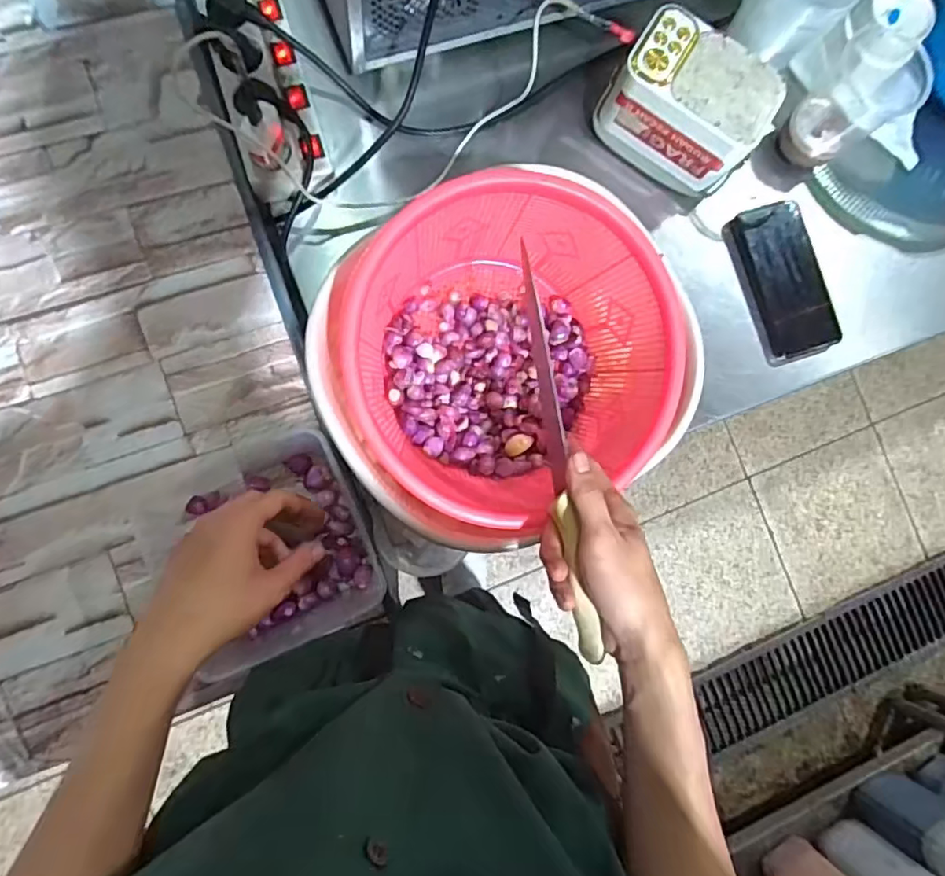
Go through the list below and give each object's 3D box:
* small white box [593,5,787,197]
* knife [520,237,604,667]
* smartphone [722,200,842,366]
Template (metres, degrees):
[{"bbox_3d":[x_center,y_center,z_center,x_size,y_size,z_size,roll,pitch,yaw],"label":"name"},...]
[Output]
[{"bbox_3d":[0.217,-0.336,0.573,0.149,0.114,0.092,30,82,-5],"label":"small white box"},{"bbox_3d":[0.061,0.012,0.401,0.011,0.021,0.295,-9,88,-9],"label":"knife"},{"bbox_3d":[0.337,-0.168,0.614,0.083,0.009,0.166,-19,92,4],"label":"smartphone"}]

